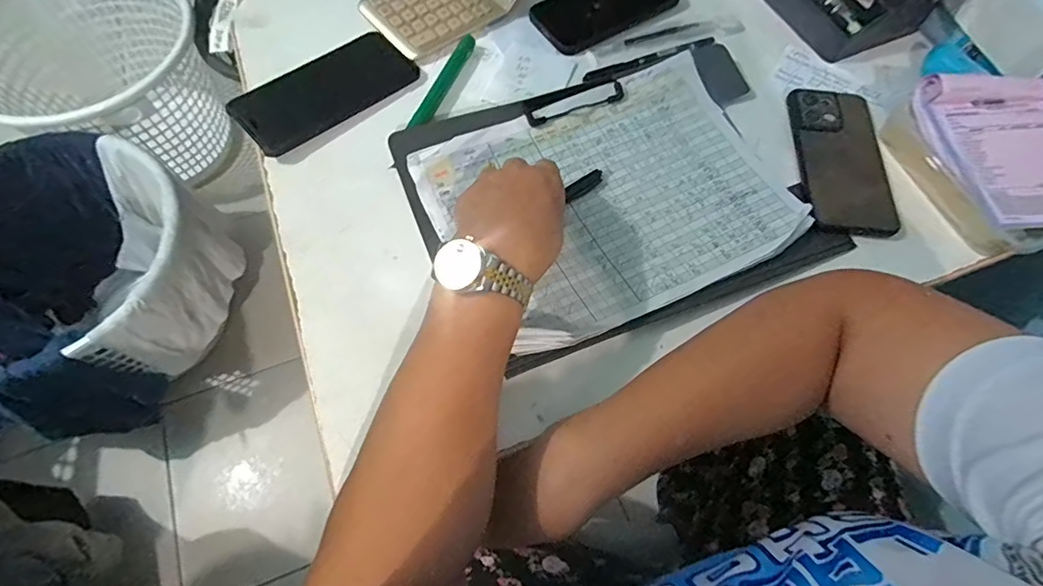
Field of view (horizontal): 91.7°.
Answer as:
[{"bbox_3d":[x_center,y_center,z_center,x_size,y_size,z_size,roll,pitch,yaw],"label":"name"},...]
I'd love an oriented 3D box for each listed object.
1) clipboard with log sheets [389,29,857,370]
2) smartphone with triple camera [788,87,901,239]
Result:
[{"bbox_3d":[0.081,-0.092,0.437,0.327,0.026,0.247,-21,68,-11],"label":"clipboard with log sheets"},{"bbox_3d":[0.291,-0.124,0.461,0.074,0.008,0.163,4,65,-1],"label":"smartphone with triple camera"}]

